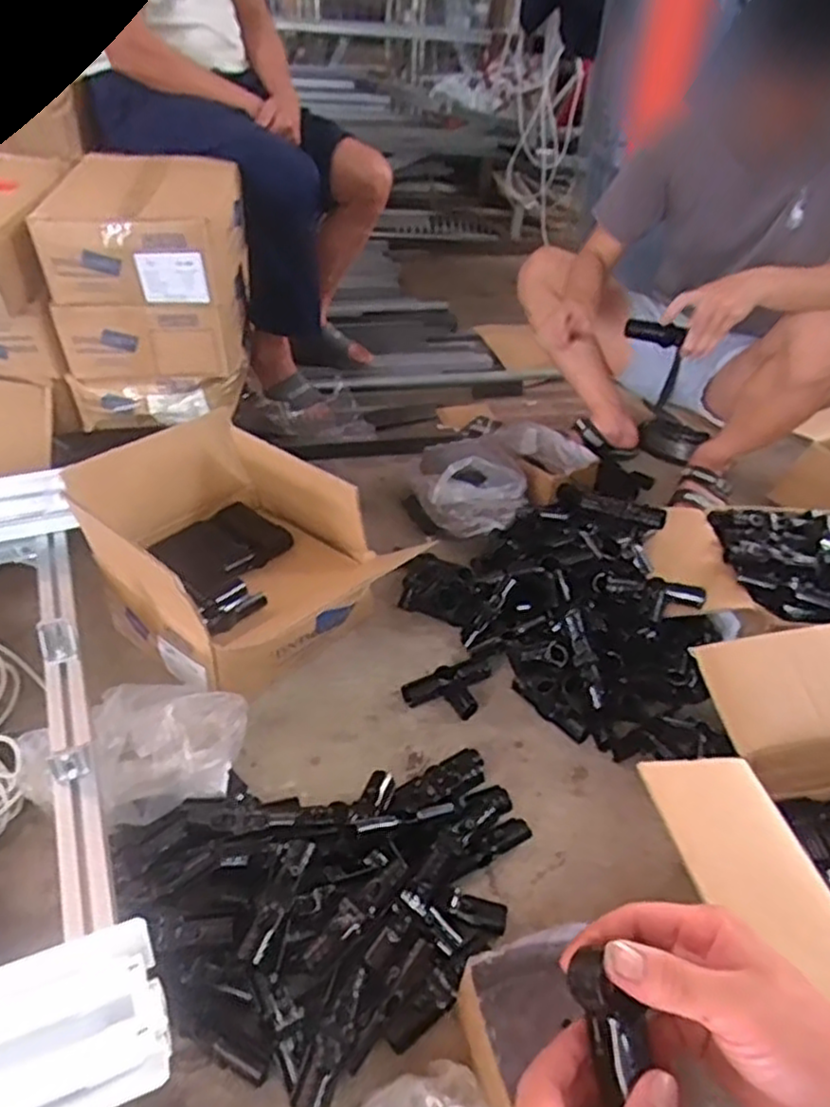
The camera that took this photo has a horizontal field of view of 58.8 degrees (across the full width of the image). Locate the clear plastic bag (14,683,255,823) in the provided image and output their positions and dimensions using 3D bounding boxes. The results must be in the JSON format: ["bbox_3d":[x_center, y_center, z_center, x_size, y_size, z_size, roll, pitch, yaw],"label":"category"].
[{"bbox_3d":[-0.326,0.239,0.877,0.242,0.113,0.167,-24,44,-31],"label":"clear plastic bag"}]

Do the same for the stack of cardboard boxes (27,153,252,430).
[{"bbox_3d":[-0.469,-0.480,1.350,0.294,0.365,0.333,2,37,-1],"label":"stack of cardboard boxes"}]

